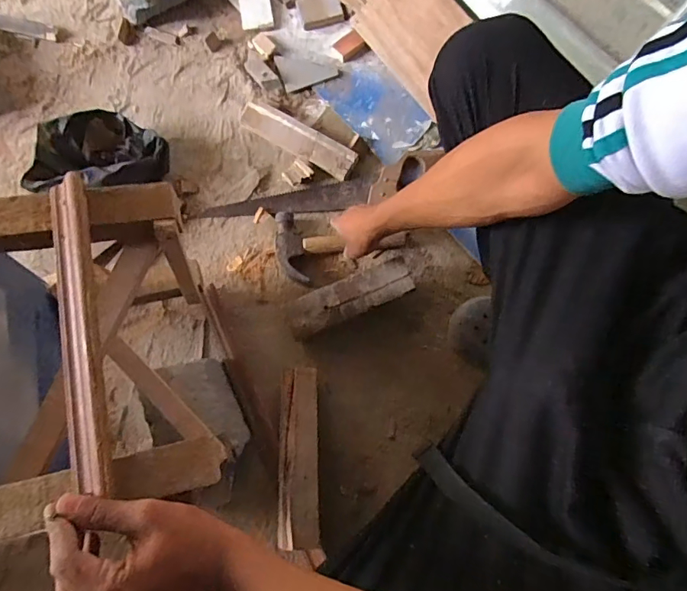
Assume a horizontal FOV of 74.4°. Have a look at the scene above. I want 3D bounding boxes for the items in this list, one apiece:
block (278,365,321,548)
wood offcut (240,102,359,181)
[{"bbox_3d":[-0.064,0.221,0.640,0.058,0.041,0.235,-3,64,0],"label":"block"},{"bbox_3d":[-0.081,-0.270,0.791,0.218,0.036,0.051,28,78,7],"label":"wood offcut"}]

